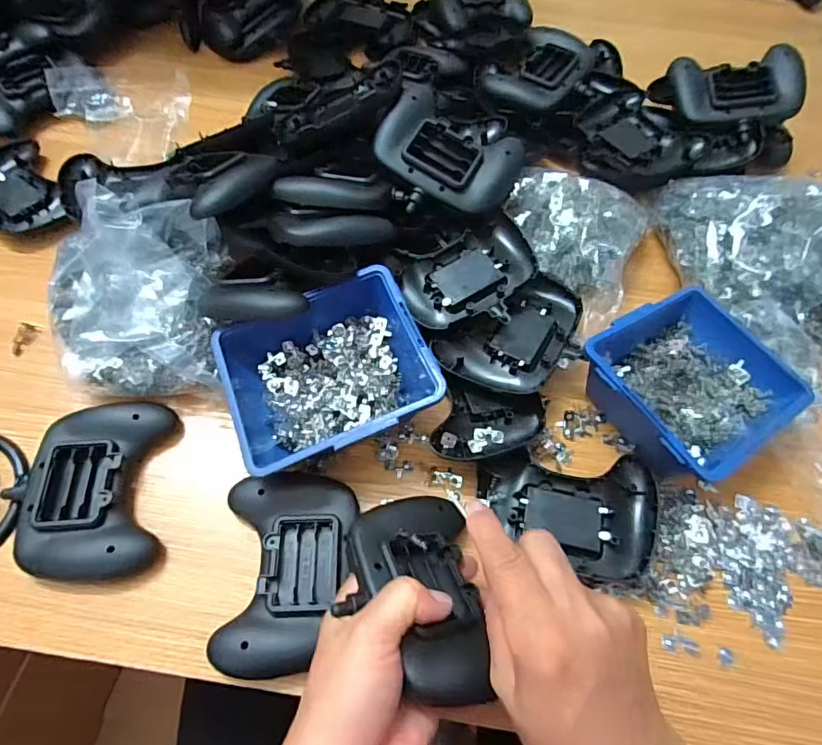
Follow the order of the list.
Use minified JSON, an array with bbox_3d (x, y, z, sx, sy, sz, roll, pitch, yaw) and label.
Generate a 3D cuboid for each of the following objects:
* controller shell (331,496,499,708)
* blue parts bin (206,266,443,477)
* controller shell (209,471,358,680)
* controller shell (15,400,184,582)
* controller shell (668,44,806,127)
[{"bbox_3d":[0.001,0.124,0.292,0.076,0.034,0.118,9,39,-15],"label":"controller shell"},{"bbox_3d":[-0.063,0.000,0.370,0.137,0.062,0.127,-19,66,-13],"label":"blue parts bin"},{"bbox_3d":[-0.079,0.127,0.328,0.082,0.023,0.118,0,64,-4],"label":"controller shell"},{"bbox_3d":[-0.213,0.076,0.346,0.084,0.021,0.119,-2,64,-5],"label":"controller shell"},{"bbox_3d":[0.327,-0.287,0.509,0.118,0.028,0.088,-2,76,11],"label":"controller shell"}]

